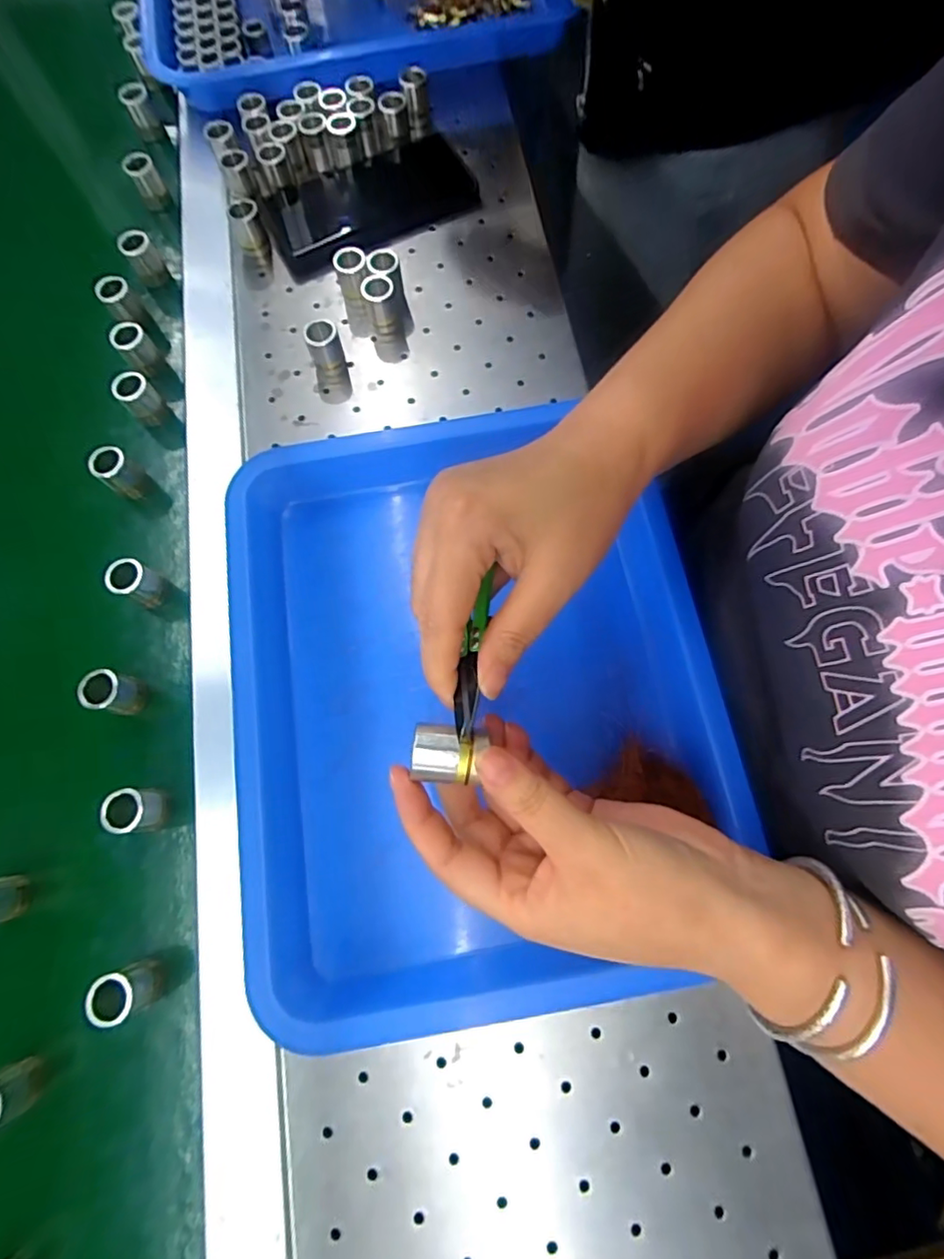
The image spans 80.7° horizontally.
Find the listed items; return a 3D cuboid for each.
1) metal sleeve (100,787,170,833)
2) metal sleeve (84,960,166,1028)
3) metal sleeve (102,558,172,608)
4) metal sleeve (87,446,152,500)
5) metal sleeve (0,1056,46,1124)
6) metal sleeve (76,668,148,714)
[{"bbox_3d":[-0.185,0.099,0.307,0.018,0.035,0.022,-8,73,0],"label":"metal sleeve"},{"bbox_3d":[-0.176,0.184,0.283,0.022,0.031,0.022,-1,73,2],"label":"metal sleeve"},{"bbox_3d":[-0.210,-0.029,0.350,0.020,0.033,0.023,26,76,10],"label":"metal sleeve"},{"bbox_3d":[-0.238,-0.105,0.375,0.021,0.032,0.020,-1,73,2],"label":"metal sleeve"},{"bbox_3d":[-0.231,0.230,0.275,0.018,0.037,0.023,-35,75,-8],"label":"metal sleeve"},{"bbox_3d":[-0.211,0.037,0.327,0.020,0.030,0.022,-1,73,2],"label":"metal sleeve"}]

